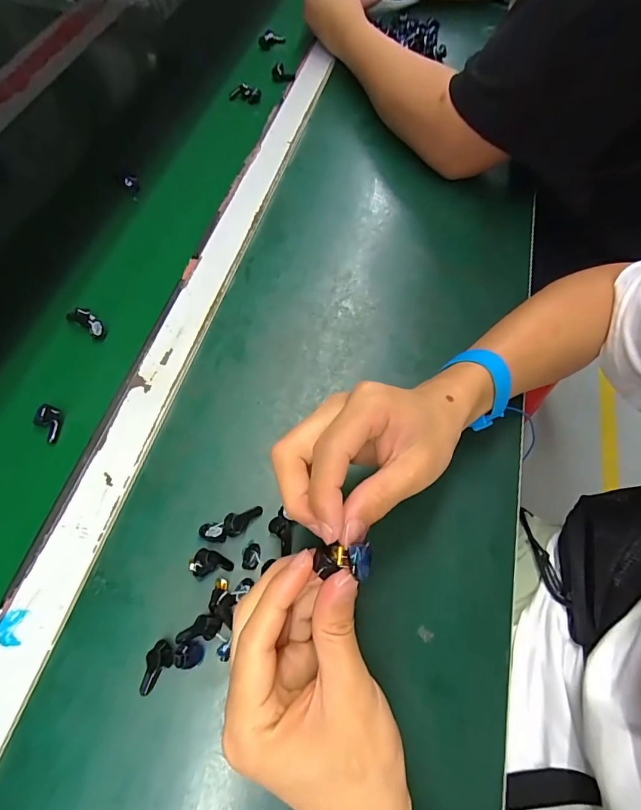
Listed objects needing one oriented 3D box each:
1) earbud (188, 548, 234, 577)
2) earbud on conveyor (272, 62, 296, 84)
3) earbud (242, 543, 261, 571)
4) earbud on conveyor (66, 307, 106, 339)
[{"bbox_3d":[-0.076,0.112,0.288,0.025,0.025,0.017,12,65,3],"label":"earbud"},{"bbox_3d":[-0.052,-0.456,0.563,0.031,0.018,0.023,4,64,-1],"label":"earbud on conveyor"},{"bbox_3d":[-0.049,0.109,0.295,0.011,0.012,0.018,15,65,4],"label":"earbud"},{"bbox_3d":[-0.213,-0.076,0.375,0.034,0.019,0.016,30,67,11],"label":"earbud on conveyor"}]

